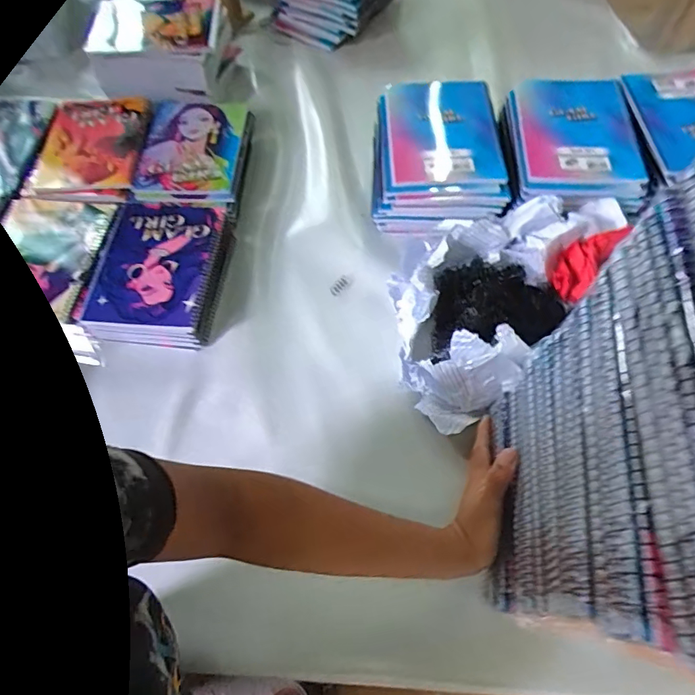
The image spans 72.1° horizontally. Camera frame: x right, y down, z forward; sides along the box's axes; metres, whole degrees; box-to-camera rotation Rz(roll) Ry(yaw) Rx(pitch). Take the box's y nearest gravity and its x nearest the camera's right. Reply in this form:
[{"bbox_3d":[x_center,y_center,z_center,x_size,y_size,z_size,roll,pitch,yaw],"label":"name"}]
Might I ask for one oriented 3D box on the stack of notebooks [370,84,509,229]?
[{"bbox_3d":[0.128,-0.264,0.678,0.169,0.121,0.190,1,64,4],"label":"stack of notebooks"}]

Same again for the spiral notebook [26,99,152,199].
[{"bbox_3d":[-0.393,-0.312,0.738,0.166,0.028,0.209,2,64,4],"label":"spiral notebook"}]

